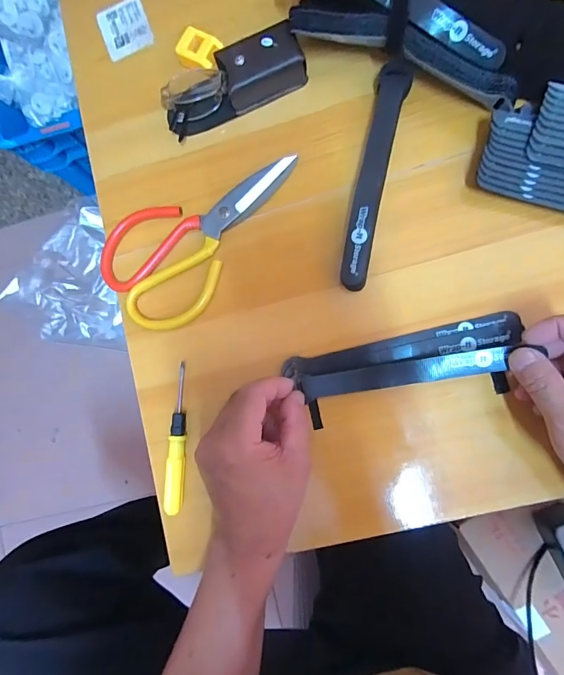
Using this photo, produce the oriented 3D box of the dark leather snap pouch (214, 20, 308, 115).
[{"bbox_3d":[-0.018,-0.246,0.357,0.073,0.031,0.043,-23,83,5],"label":"dark leather snap pouch"}]

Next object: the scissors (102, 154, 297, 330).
[{"bbox_3d":[-0.084,-0.102,0.362,0.102,0.018,0.193,37,91,9],"label":"scissors"}]

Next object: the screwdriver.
[{"bbox_3d":[-0.092,0.089,0.345,0.015,0.013,0.127,3,86,8],"label":"screwdriver"}]

